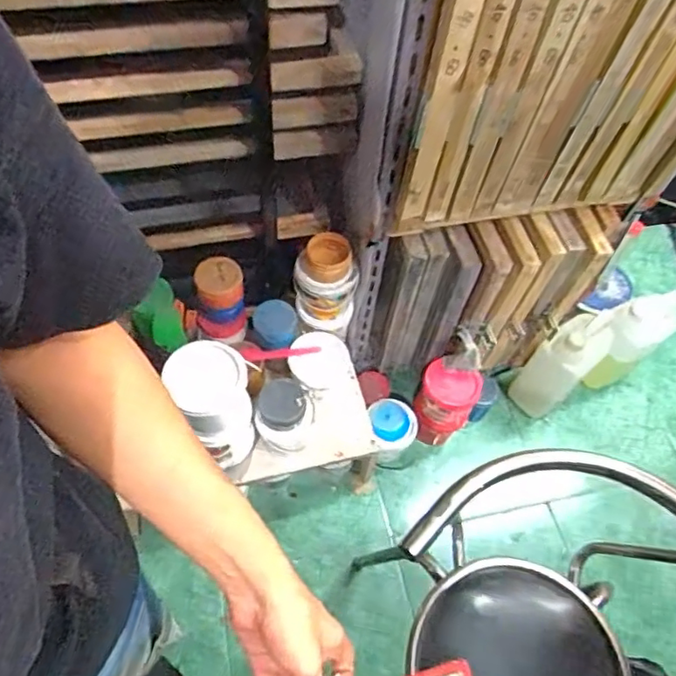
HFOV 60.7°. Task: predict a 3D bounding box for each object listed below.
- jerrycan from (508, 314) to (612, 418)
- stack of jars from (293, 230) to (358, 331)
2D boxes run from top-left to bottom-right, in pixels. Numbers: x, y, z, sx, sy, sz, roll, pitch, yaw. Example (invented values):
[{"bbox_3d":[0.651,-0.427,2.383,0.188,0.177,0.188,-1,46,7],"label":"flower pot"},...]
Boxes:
[{"bbox_3d":[0.552,0.076,1.441,0.168,0.328,0.128,-33,66,-22],"label":"jerrycan"},{"bbox_3d":[-0.023,-0.116,1.230,0.124,0.182,0.108,16,58,5],"label":"stack of jars"}]

